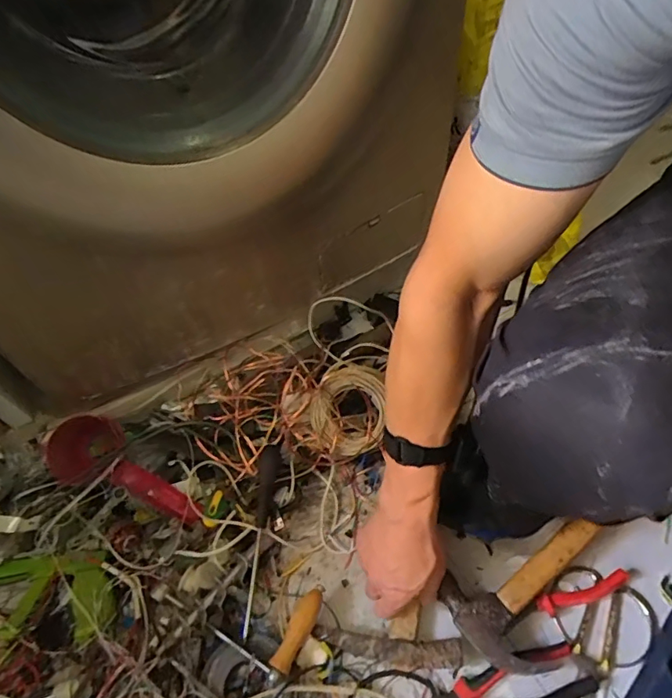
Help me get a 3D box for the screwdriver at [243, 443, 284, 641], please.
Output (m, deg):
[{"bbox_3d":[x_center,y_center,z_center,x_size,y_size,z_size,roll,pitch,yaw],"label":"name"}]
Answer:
[{"bbox_3d":[-0.094,0.222,0.585,0.029,0.027,0.212,2,55,7],"label":"screwdriver"}]

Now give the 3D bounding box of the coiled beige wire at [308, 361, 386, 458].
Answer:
[{"bbox_3d":[0.020,0.077,0.654,0.109,0.040,0.114,-29,96,-4],"label":"coiled beige wire"}]

